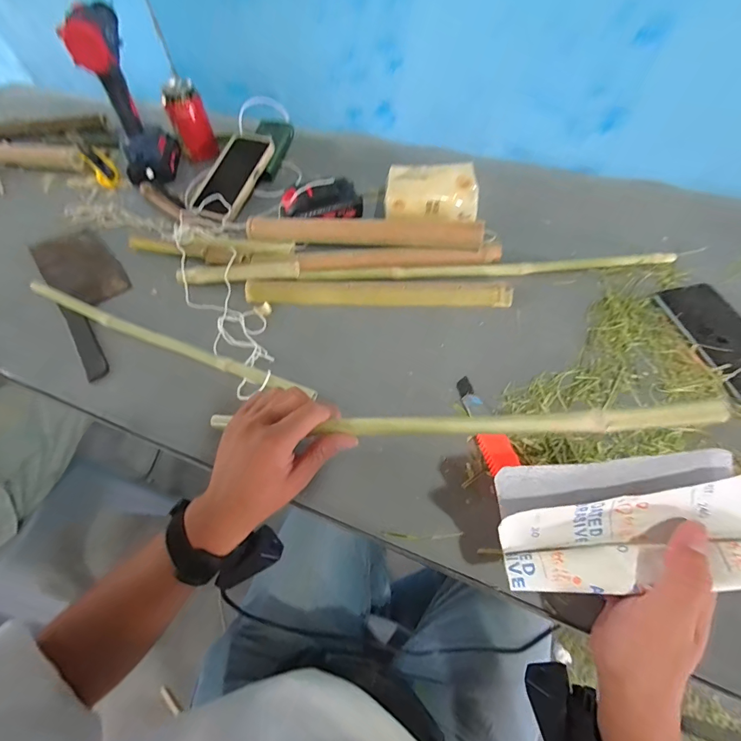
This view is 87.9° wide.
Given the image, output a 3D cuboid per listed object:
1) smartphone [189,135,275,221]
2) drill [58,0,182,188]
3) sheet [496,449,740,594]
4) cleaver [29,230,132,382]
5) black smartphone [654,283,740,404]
[{"bbox_3d":[-0.227,-0.325,0.637,0.090,0.020,0.161,23,79,17],"label":"smartphone"},{"bbox_3d":[-0.401,-0.440,0.623,0.091,0.215,0.148,-21,58,-10],"label":"drill"},{"bbox_3d":[0.164,0.098,0.245,0.152,0.028,0.082,-9,83,19],"label":"sheet"},{"bbox_3d":[-0.388,-0.112,0.535,0.092,0.017,0.299,-35,62,-18],"label":"cleaver"},{"bbox_3d":[0.402,-0.037,0.438,0.076,0.013,0.157,-11,57,-3],"label":"black smartphone"}]

